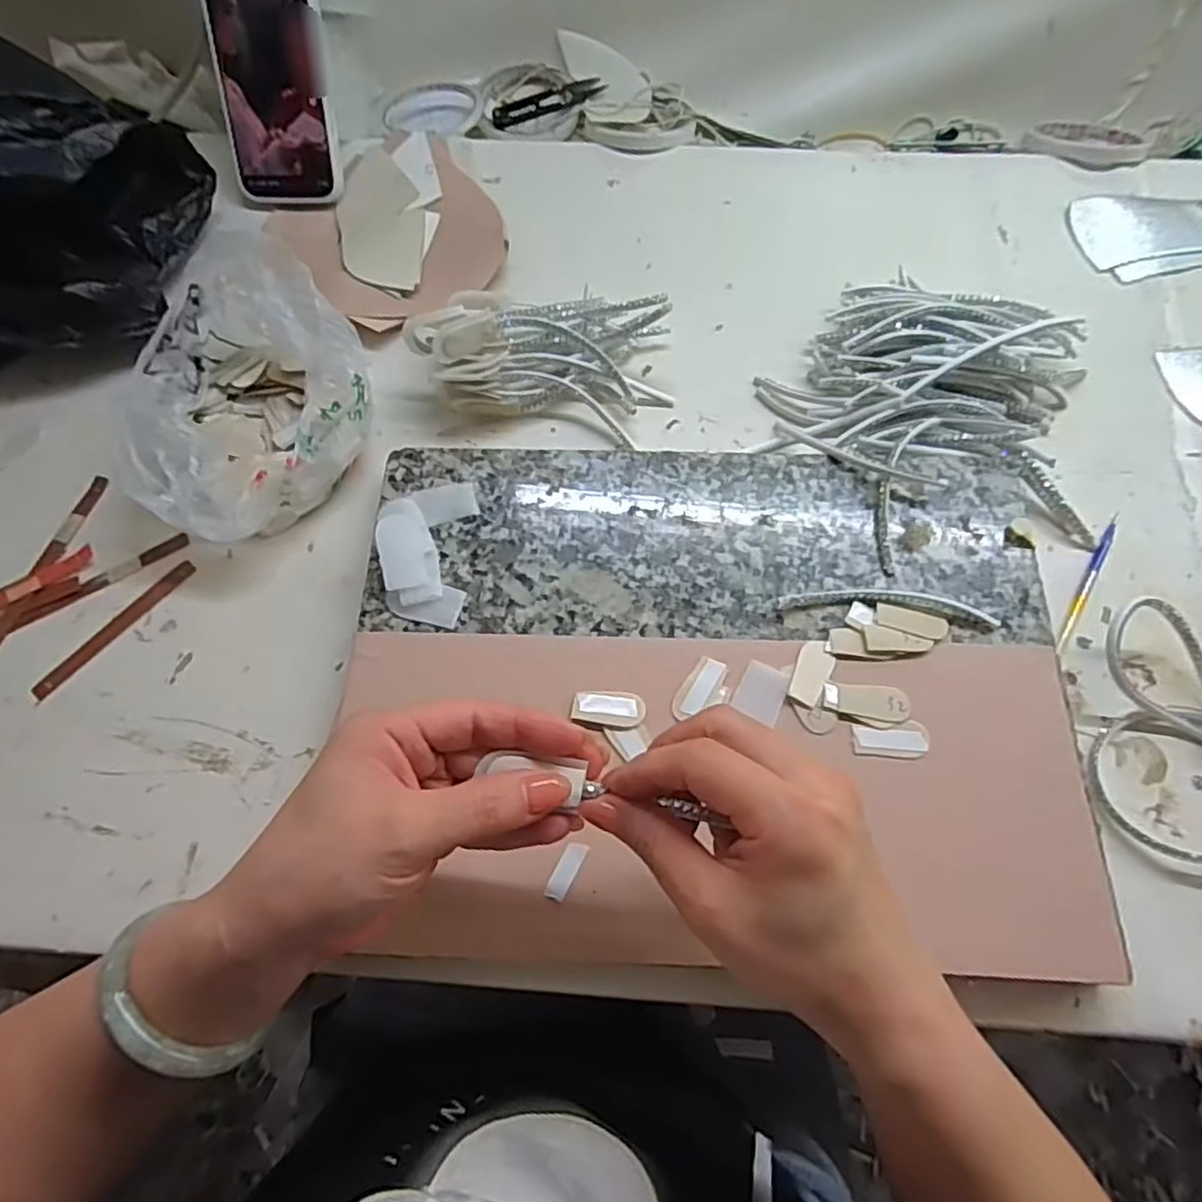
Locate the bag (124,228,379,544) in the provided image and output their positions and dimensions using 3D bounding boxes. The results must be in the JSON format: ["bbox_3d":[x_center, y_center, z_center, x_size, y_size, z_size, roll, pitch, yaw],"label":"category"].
[{"bbox_3d":[-0.225,-0.127,0.432,0.150,0.069,0.165,32,72,14],"label":"bag"}]

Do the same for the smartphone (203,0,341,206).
[{"bbox_3d":[-0.239,-0.386,0.499,0.085,0.170,0.016,4,28,8],"label":"smartphone"}]

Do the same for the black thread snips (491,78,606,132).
[{"bbox_3d":[-0.045,-0.426,0.591,0.102,0.011,0.024,-23,69,-8],"label":"black thread snips"}]

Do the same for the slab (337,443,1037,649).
[{"bbox_3d":[0.059,-0.029,0.406,0.366,0.027,0.152,2,68,3],"label":"slab"}]

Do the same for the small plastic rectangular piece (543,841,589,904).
[{"bbox_3d":[-0.017,0.129,0.330,0.010,0.004,0.028,26,71,12],"label":"small plastic rectangular piece"}]

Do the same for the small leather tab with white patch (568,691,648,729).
[{"bbox_3d":[0.004,0.055,0.358,0.036,0.004,0.019,9,68,5],"label":"small leather tab with white patch"}]

